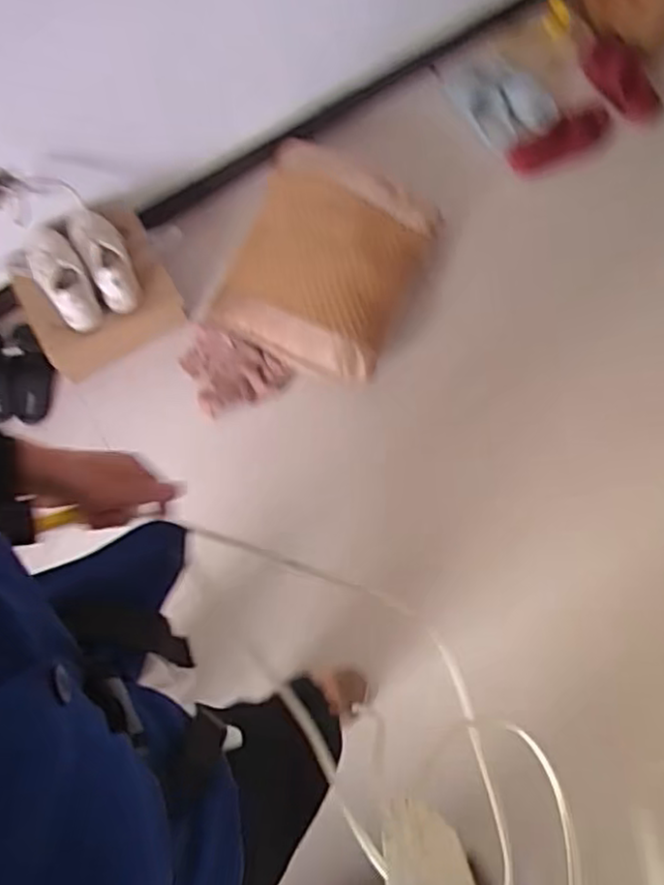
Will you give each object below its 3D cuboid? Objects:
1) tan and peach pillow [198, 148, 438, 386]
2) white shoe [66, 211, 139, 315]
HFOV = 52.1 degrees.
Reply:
[{"bbox_3d":[-0.025,-0.417,1.617,0.437,0.099,0.532,24,75,9],"label":"tan and peach pillow"},{"bbox_3d":[-0.499,-0.409,1.485,0.101,0.095,0.237,-29,74,-6],"label":"white shoe"}]

